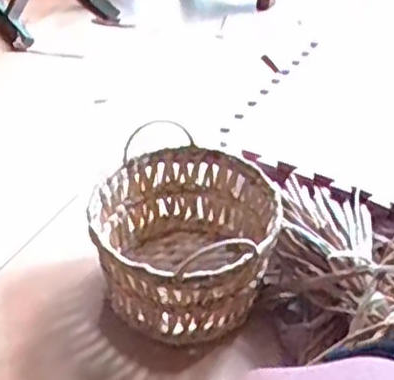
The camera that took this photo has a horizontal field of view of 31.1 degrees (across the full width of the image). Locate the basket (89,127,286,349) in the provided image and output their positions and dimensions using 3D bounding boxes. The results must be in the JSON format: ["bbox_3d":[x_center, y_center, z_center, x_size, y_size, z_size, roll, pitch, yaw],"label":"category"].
[{"bbox_3d":[-0.021,0.073,1.056,0.254,0.180,0.261,4,46,-4],"label":"basket"}]

